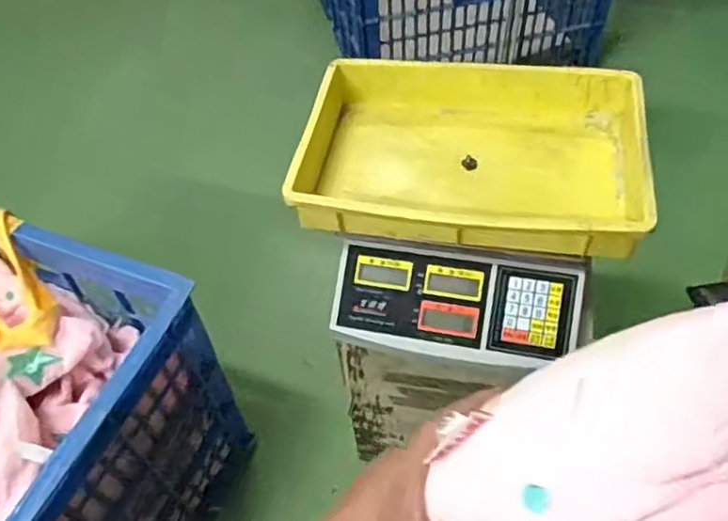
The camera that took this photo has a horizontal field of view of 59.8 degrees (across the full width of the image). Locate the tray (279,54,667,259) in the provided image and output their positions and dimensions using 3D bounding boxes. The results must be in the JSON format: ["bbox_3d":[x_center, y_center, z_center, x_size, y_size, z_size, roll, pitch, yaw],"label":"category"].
[{"bbox_3d":[0.116,-0.130,0.706,0.345,0.061,0.265,6,52,10],"label":"tray"}]

